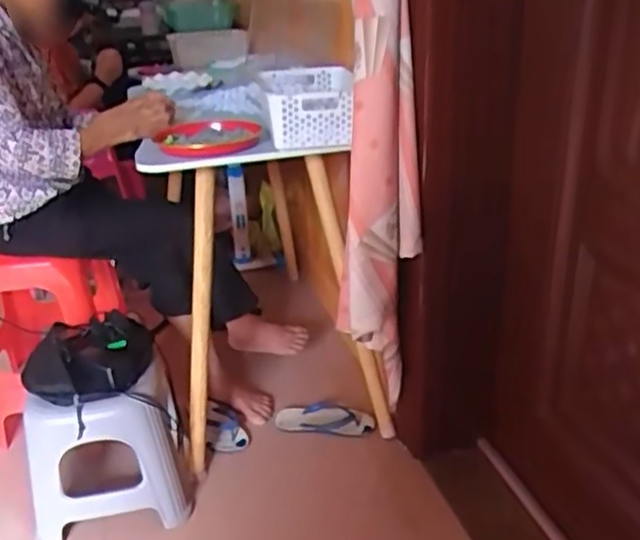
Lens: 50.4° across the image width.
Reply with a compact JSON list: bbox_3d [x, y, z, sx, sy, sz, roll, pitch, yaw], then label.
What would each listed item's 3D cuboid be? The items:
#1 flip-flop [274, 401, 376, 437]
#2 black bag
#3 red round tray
[{"bbox_3d":[0.013,0.381,1.721,0.251,0.042,0.104,1,27,8],"label":"flip-flop"},{"bbox_3d":[-0.462,0.166,1.364,0.231,0.098,0.219,-8,27,-11],"label":"black bag"},{"bbox_3d":[-0.229,-0.272,1.404,0.205,0.030,0.221,-5,27,-4],"label":"red round tray"}]

